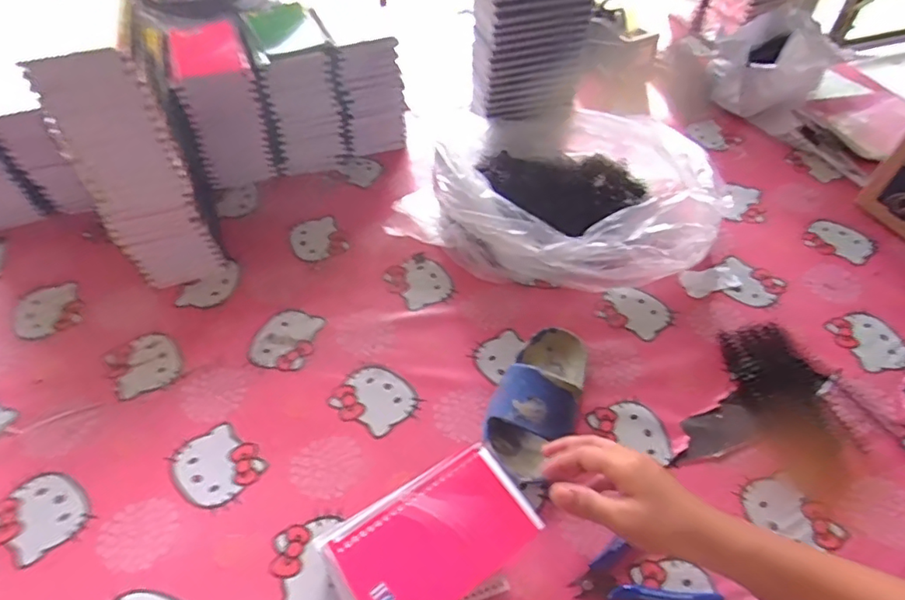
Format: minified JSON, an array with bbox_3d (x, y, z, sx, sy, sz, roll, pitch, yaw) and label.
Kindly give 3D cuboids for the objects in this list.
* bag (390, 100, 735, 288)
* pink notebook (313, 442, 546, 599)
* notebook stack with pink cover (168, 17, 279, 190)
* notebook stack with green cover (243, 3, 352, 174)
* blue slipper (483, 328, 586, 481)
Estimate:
[{"bbox_3d":[0.138,-0.138,0.707,0.366,0.101,0.253,17,53,13],"label":"bag"},{"bbox_3d":[-0.016,0.172,0.402,0.144,0.012,0.089,-28,57,-21],"label":"pink notebook"},{"bbox_3d":[-0.312,-0.257,0.756,0.095,0.184,0.107,-22,55,-17],"label":"notebook stack with pink cover"},{"bbox_3d":[-0.215,-0.293,0.786,0.109,0.171,0.131,-14,53,-12],"label":"notebook stack with green cover"},{"bbox_3d":[0.089,0.092,0.555,0.076,0.057,0.165,22,55,16],"label":"blue slipper"}]

